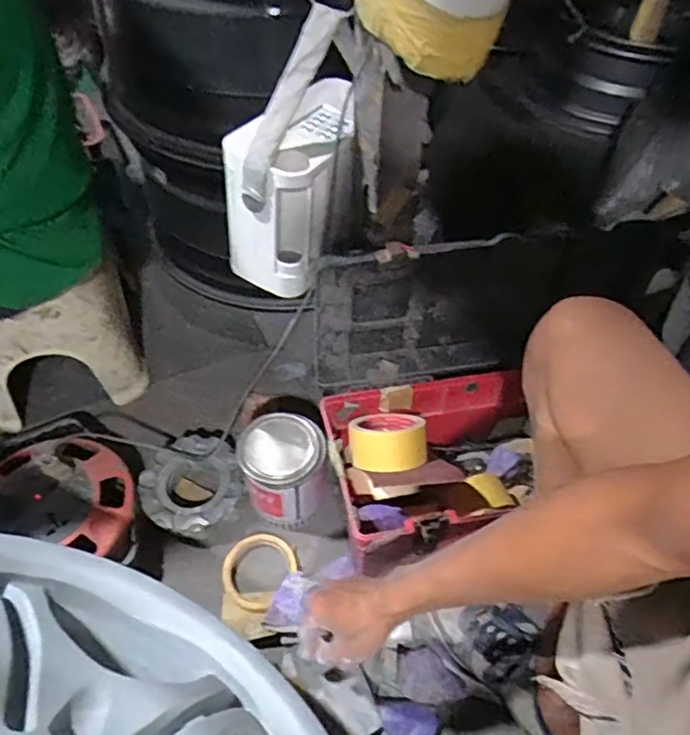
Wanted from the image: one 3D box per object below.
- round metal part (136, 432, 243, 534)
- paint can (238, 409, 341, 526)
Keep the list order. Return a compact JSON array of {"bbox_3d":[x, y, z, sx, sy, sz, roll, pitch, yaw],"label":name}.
[{"bbox_3d":[-0.201,0.159,0.789,0.132,0.049,0.130,1,52,-2],"label":"round metal part"},{"bbox_3d":[-0.077,0.135,0.761,0.106,0.139,0.109,-16,54,-14],"label":"paint can"}]

